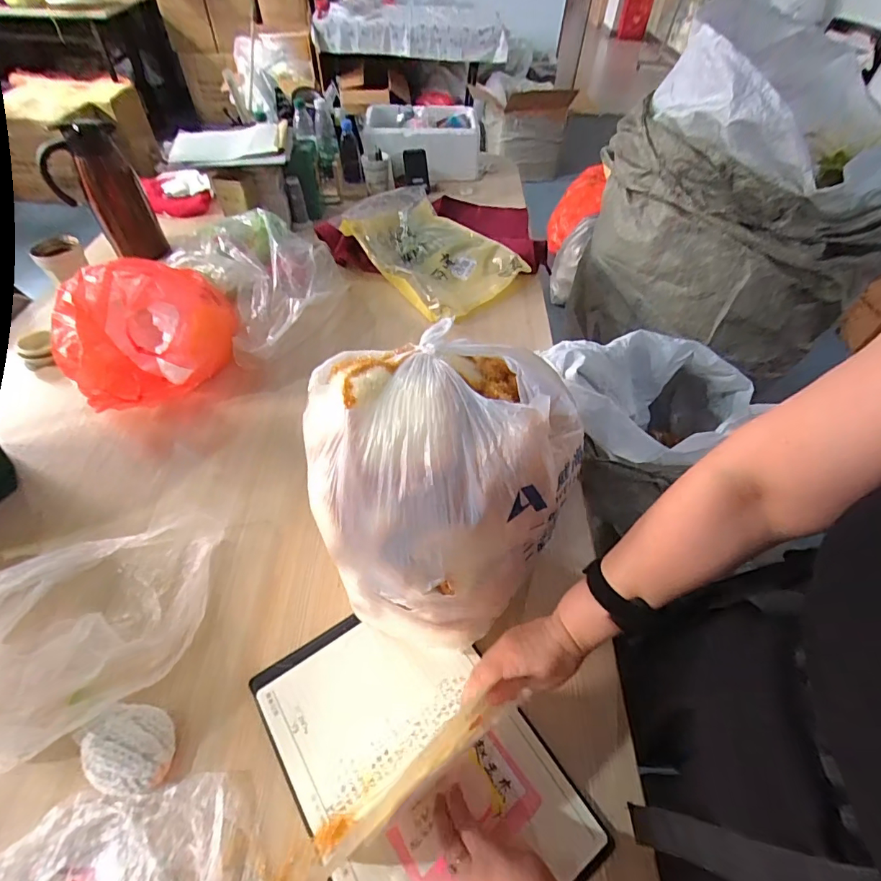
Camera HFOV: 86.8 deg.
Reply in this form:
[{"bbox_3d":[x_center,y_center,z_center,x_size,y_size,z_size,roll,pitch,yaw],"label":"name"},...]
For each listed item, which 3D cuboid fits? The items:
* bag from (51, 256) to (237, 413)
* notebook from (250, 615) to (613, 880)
[{"bbox_3d":[-0.547,-0.202,0.862,0.311,0.180,0.262,-17,54,-16],"label":"bag"},{"bbox_3d":[-0.027,0.351,0.519,0.251,0.035,0.356,-29,59,-22],"label":"notebook"}]

